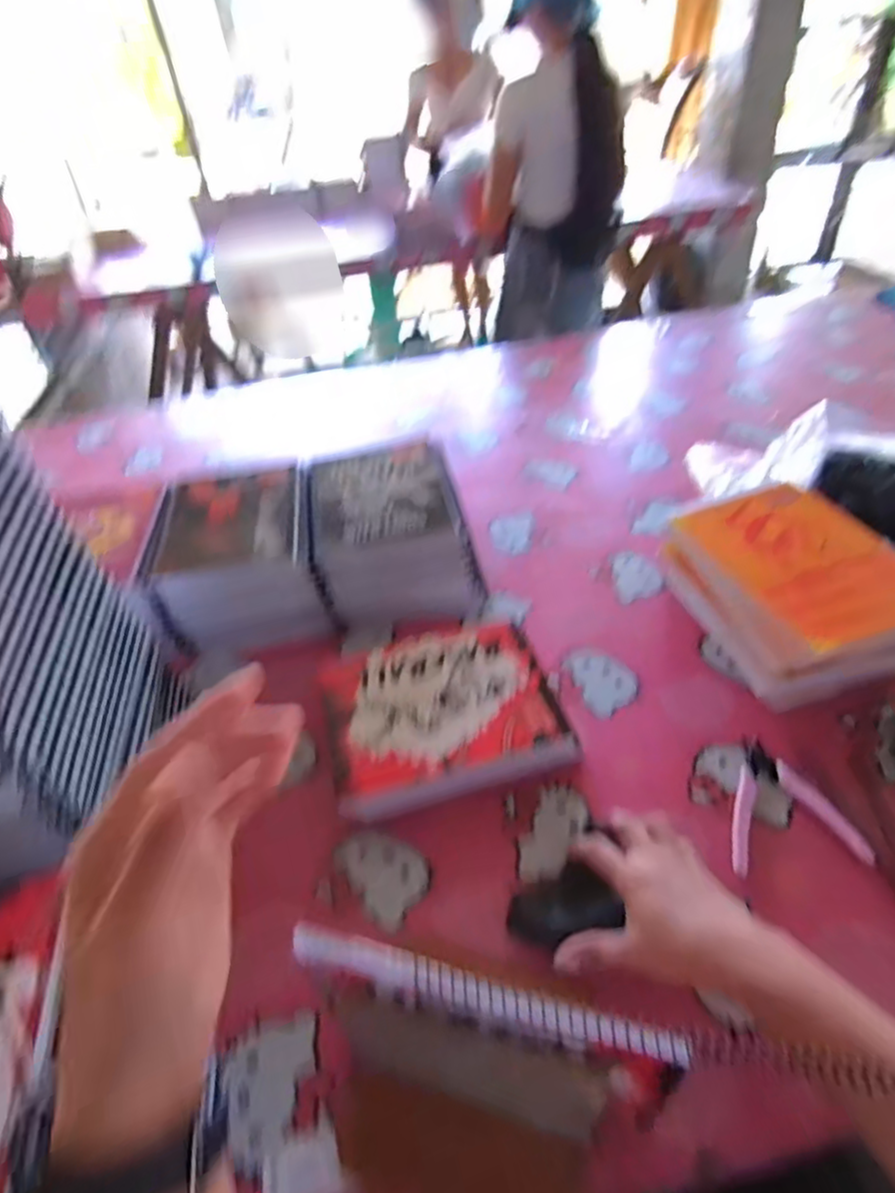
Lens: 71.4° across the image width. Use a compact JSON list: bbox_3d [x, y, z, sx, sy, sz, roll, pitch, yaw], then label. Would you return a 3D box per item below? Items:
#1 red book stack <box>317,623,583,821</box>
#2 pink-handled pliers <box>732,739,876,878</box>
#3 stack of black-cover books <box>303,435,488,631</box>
[{"bbox_3d":[0.001,0.109,0.574,0.213,0.057,0.172,-13,43,-8],"label":"red book stack"},{"bbox_3d":[0.272,0.166,0.507,0.097,0.012,0.105,-2,43,3],"label":"pink-handled pliers"},{"bbox_3d":[-0.065,-0.072,0.733,0.181,0.127,0.210,-11,43,-7],"label":"stack of black-cover books"}]

